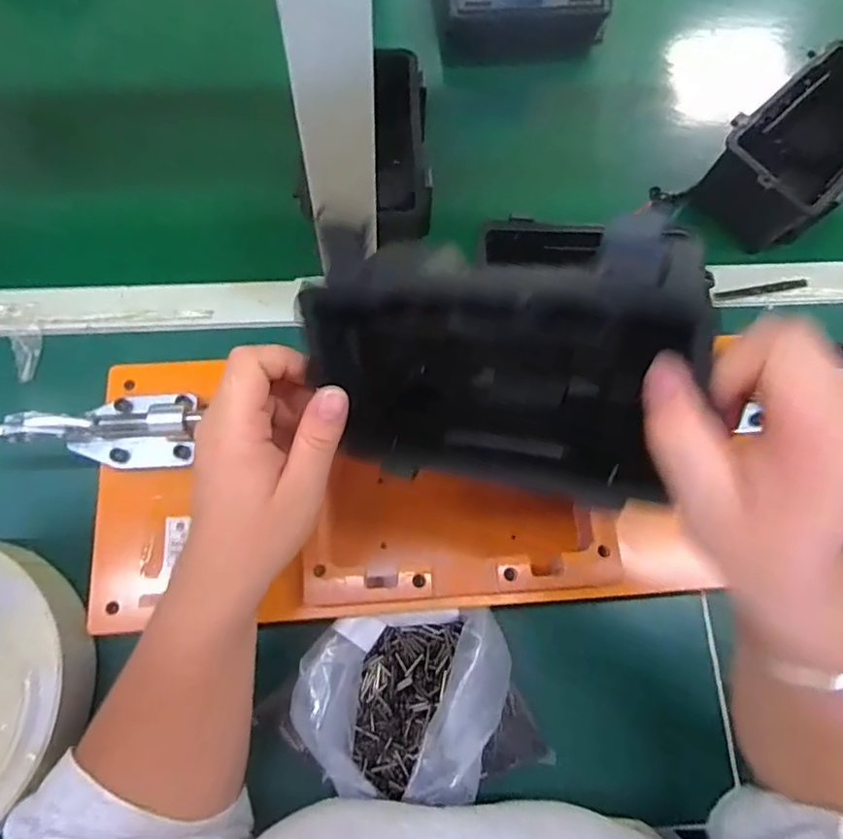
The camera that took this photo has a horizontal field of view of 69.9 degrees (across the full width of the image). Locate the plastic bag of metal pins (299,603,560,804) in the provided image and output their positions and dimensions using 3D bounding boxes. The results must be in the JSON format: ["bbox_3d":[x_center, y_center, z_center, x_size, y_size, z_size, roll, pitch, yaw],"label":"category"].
[{"bbox_3d":[0.001,0.194,0.415,0.163,0.048,0.112,-2,73,-2],"label":"plastic bag of metal pins"}]

